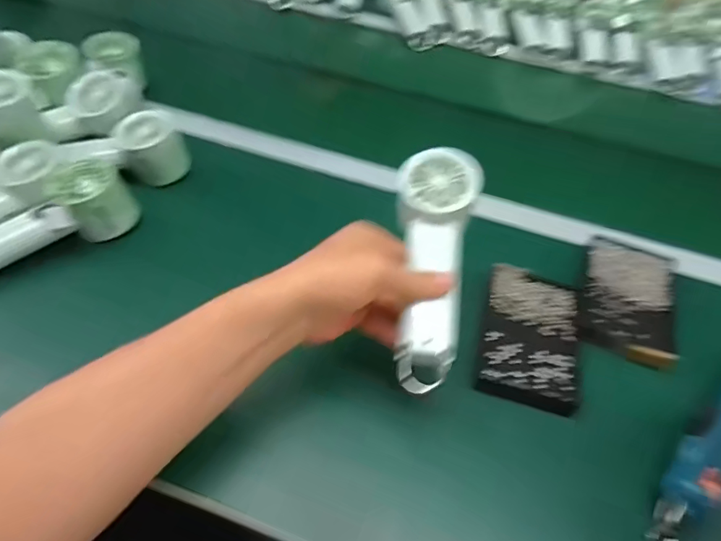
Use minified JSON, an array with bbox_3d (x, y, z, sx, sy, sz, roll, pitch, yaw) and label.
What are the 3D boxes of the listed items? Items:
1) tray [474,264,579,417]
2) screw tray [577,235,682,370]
[{"bbox_3d":[0.164,0.061,0.455,0.087,0.017,0.140,13,51,7],"label":"tray"},{"bbox_3d":[0.277,0.028,0.485,0.090,0.019,0.154,21,52,13],"label":"screw tray"}]

